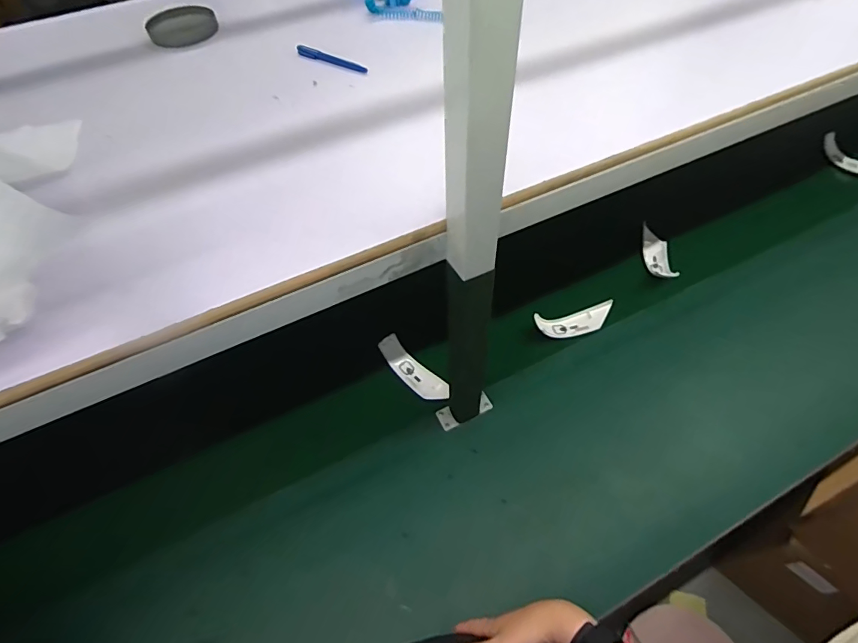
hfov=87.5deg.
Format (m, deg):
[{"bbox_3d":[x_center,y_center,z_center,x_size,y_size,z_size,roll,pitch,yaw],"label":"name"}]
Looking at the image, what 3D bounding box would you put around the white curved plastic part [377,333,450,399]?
[{"bbox_3d":[-0.031,0.094,0.881,0.165,0.040,0.052,35,63,24],"label":"white curved plastic part"}]

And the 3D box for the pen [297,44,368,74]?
[{"bbox_3d":[-0.155,-0.415,0.710,0.141,0.012,0.014,29,60,21],"label":"pen"}]

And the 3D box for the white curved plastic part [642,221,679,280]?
[{"bbox_3d":[0.537,-0.159,1.037,0.069,0.036,0.144,3,55,4],"label":"white curved plastic part"}]

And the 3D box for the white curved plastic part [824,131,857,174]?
[{"bbox_3d":[1.152,-0.444,1.214,0.077,0.033,0.188,-28,58,-16],"label":"white curved plastic part"}]

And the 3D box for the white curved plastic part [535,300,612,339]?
[{"bbox_3d":[0.307,-0.004,0.931,0.186,0.050,0.052,-16,55,-9],"label":"white curved plastic part"}]

